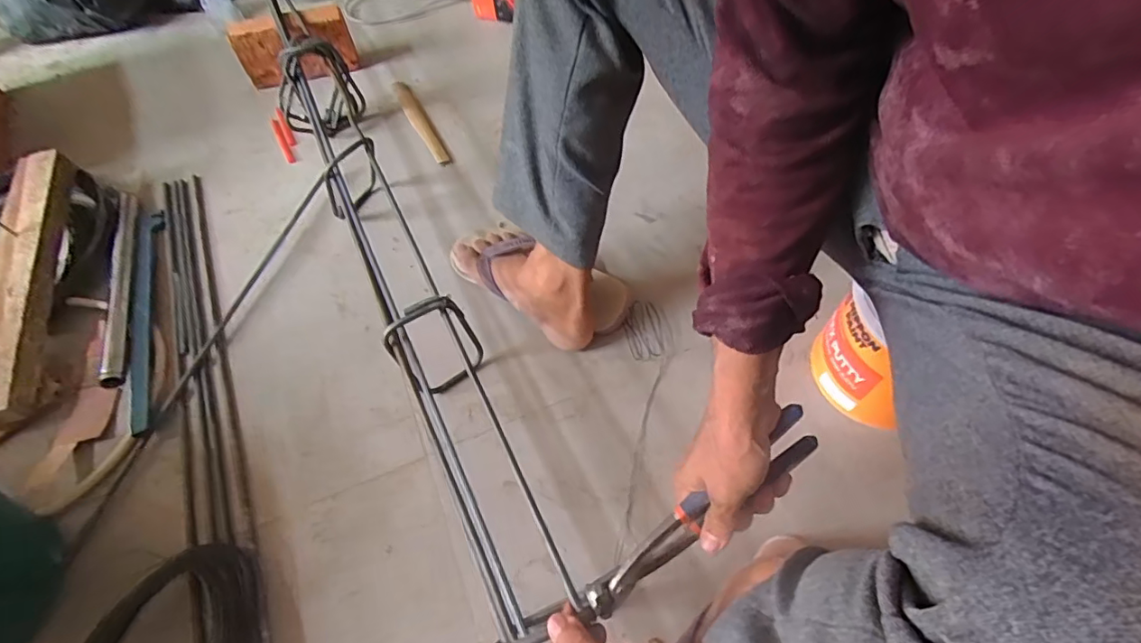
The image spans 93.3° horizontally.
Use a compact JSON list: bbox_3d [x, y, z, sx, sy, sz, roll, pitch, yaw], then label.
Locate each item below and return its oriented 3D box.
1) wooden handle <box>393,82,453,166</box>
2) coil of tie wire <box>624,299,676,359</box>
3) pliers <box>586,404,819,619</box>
[{"bbox_3d":[-0.256,-0.339,0.915,0.029,0.022,0.231,-26,62,-12],"label":"wooden handle"},{"bbox_3d":[0.099,0.009,0.687,0.057,0.013,0.074,-15,60,-7],"label":"coil of tie wire"},{"bbox_3d":[0.102,0.150,0.423,0.220,0.046,0.033,-37,64,-4],"label":"pliers"}]

